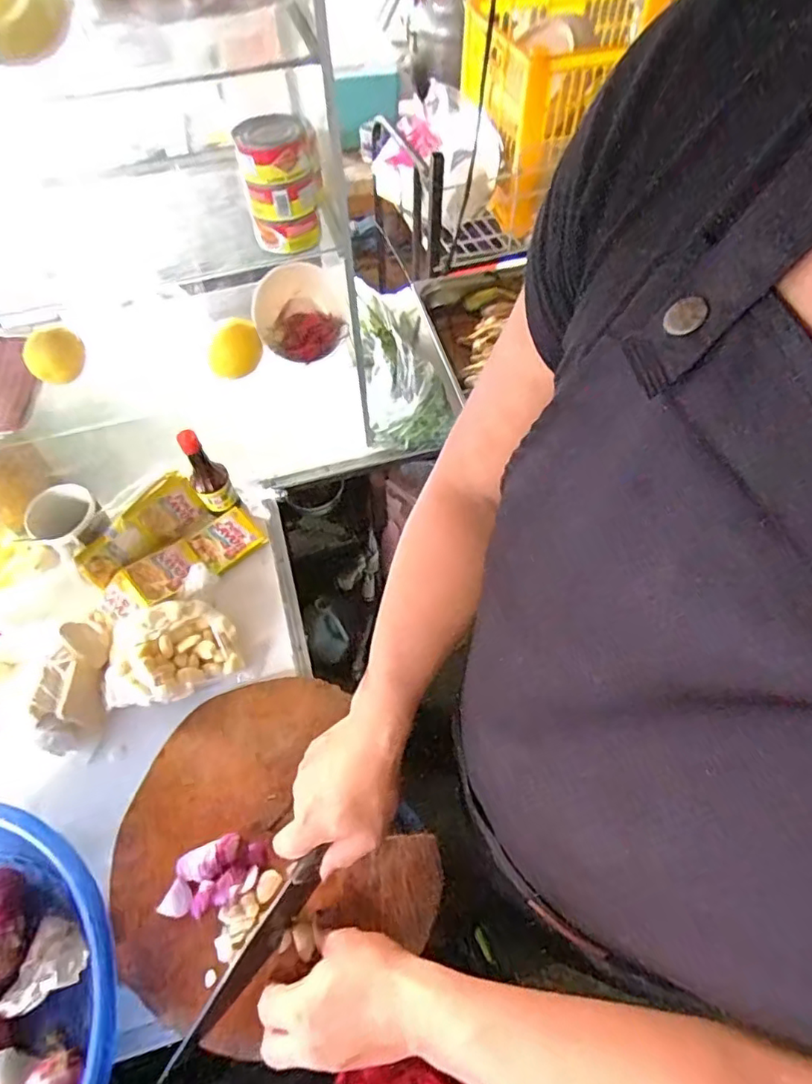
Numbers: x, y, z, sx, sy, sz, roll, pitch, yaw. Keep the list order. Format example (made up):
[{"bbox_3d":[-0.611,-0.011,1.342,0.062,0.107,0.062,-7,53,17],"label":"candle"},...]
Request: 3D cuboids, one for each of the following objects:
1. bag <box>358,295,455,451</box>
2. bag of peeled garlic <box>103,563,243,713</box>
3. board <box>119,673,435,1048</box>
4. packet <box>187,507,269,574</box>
[{"bbox_3d":[-0.006,-0.264,0.860,0.115,0.075,0.259,-7,59,-5],"label":"bag"},{"bbox_3d":[-0.281,0.110,0.657,0.146,0.055,0.137,-25,62,-15],"label":"bag of peeled garlic"},{"bbox_3d":[-0.149,0.296,0.572,0.282,0.020,0.296,0,59,-1],"label":"board"},{"bbox_3d":[-0.240,-0.003,0.757,0.081,0.017,0.068,-36,66,-20],"label":"packet"}]

